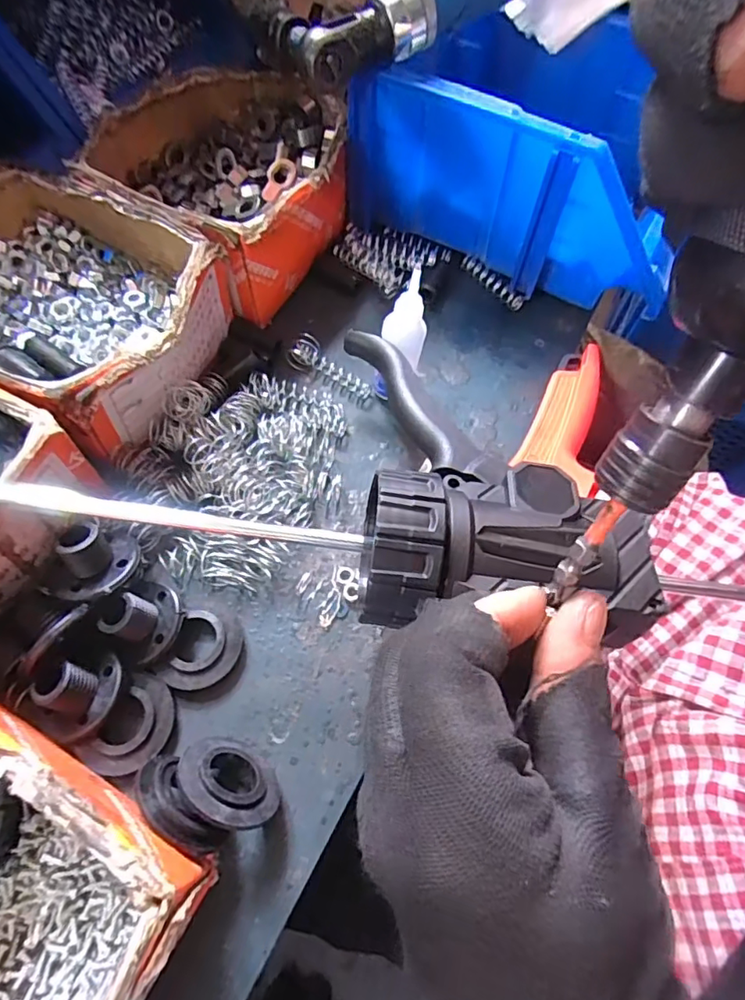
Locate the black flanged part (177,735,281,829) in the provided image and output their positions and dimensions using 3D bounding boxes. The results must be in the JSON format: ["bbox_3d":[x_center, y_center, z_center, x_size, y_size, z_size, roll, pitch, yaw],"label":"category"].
[{"bbox_3d":[-0.062,0.123,0.242,0.046,0.050,0.009,29,99,3],"label":"black flanged part"}]

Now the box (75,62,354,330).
[{"bbox_3d":[-0.103,-0.228,0.385,0.165,0.062,0.155,29,65,12],"label":"box"}]

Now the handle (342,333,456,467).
[{"bbox_3d":[0.016,-0.059,0.303,0.020,0.026,0.110,-22,66,-13],"label":"handle"}]

